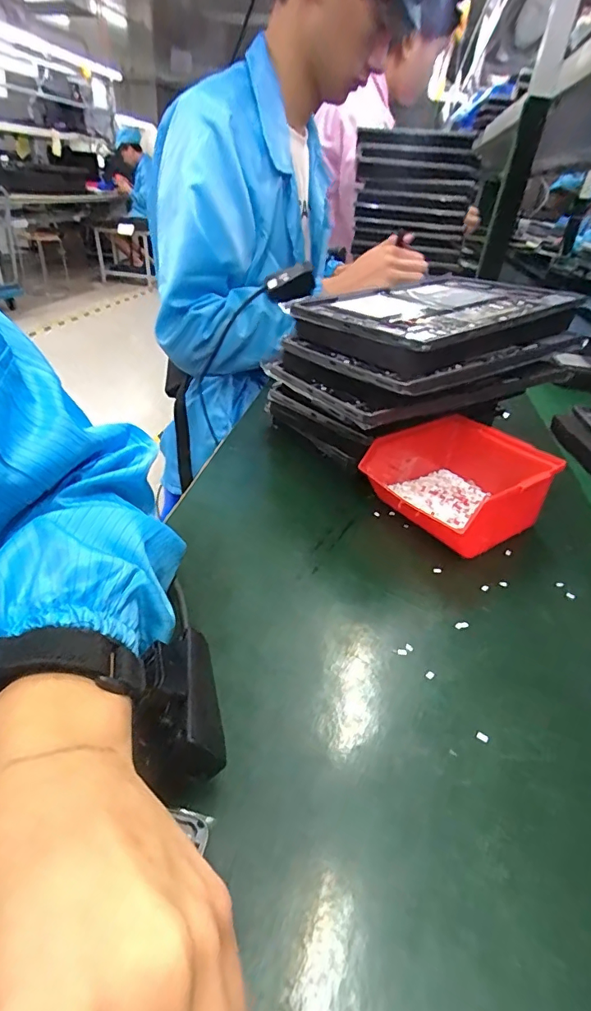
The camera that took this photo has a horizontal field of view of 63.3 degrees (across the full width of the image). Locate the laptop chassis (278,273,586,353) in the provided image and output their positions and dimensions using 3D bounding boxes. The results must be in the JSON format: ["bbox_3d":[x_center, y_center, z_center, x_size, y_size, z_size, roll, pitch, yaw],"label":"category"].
[{"bbox_3d":[0.149,-0.203,0.483,0.271,0.015,0.178,-21,42,-33],"label":"laptop chassis"}]

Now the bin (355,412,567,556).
[{"bbox_3d":[0.146,-0.021,0.439,0.134,0.068,0.129,-23,43,-35],"label":"bin"}]

